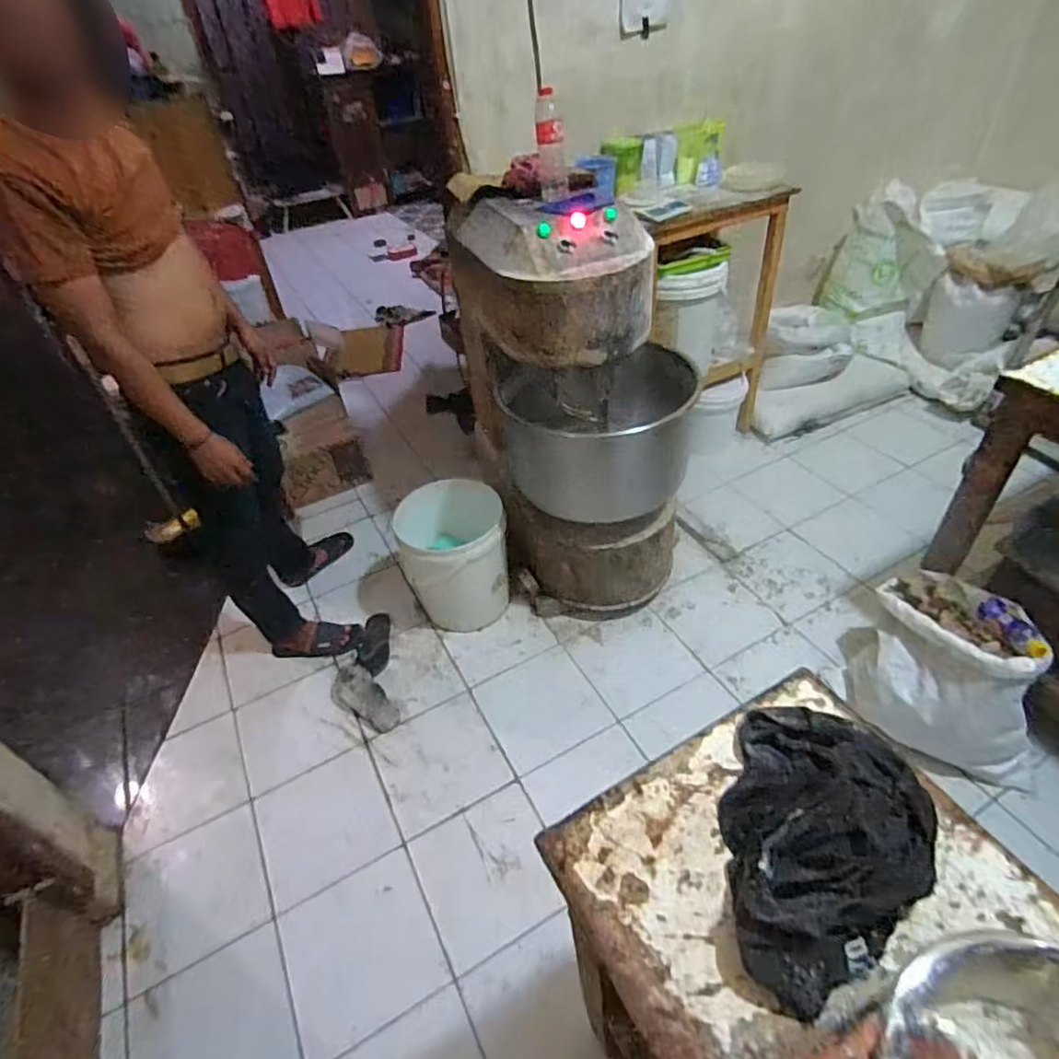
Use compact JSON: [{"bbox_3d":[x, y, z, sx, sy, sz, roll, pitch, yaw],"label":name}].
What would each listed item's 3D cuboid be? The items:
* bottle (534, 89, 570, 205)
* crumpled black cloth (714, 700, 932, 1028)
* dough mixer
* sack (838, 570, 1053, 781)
[{"bbox_3d":[0.051,-0.885,1.416,0.072,0.202,0.081,-2,42,6],"label":"bottle"},{"bbox_3d":[0.282,0.296,0.585,0.186,0.075,0.273,14,46,22],"label":"crumpled black cloth"},{"bbox_3d":[0.114,-0.349,1.723,0.474,1.000,0.716,-13,42,-6],"label":"dough mixer"},{"bbox_3d":[0.946,0.322,1.409,0.292,0.345,0.397,-6,42,1],"label":"sack"}]

